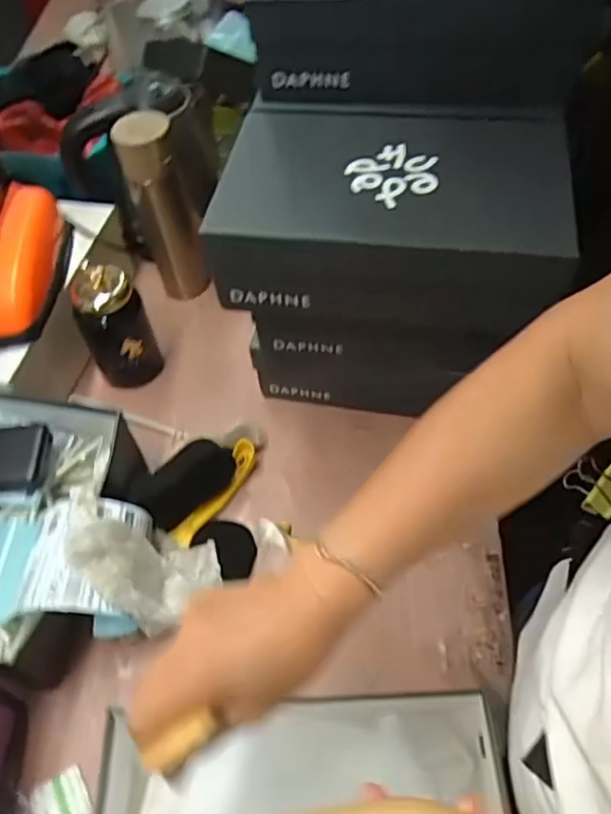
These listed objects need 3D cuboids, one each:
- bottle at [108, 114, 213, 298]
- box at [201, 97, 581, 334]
[{"bbox_3d":[-0.173,-0.240,0.786,0.069,0.230,0.057,-22,56,-12],"label":"bottle"},{"bbox_3d":[0.080,-0.177,0.586,0.286,0.101,0.206,10,56,10],"label":"box"}]

